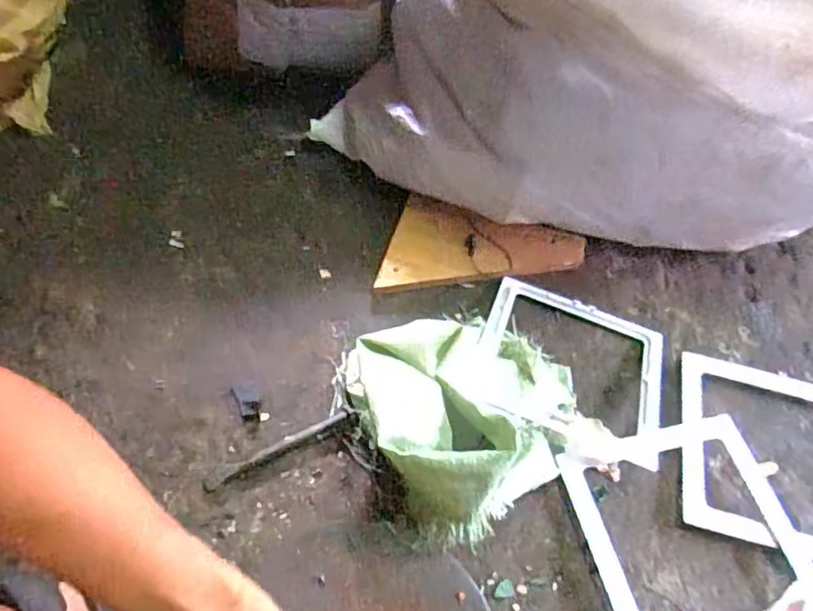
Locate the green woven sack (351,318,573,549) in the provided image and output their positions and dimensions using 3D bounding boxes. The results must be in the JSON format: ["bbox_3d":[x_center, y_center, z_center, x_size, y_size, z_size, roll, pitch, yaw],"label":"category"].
[{"bbox_3d":[0.084,0.110,0.644,0.241,0.114,0.213,-14,60,-15],"label":"green woven sack"}]

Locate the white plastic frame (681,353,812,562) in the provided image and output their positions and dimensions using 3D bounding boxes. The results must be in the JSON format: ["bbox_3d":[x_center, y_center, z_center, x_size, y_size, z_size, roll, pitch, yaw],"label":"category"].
[{"bbox_3d":[0.425,0.172,0.693,0.230,0.011,0.215,15,55,1],"label":"white plastic frame"}]

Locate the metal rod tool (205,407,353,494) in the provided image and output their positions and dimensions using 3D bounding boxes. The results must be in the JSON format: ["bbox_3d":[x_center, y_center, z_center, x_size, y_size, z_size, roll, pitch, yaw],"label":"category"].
[{"bbox_3d":[-0.135,0.153,0.659,0.169,0.018,0.012,-25,63,-21],"label":"metal rod tool"}]

